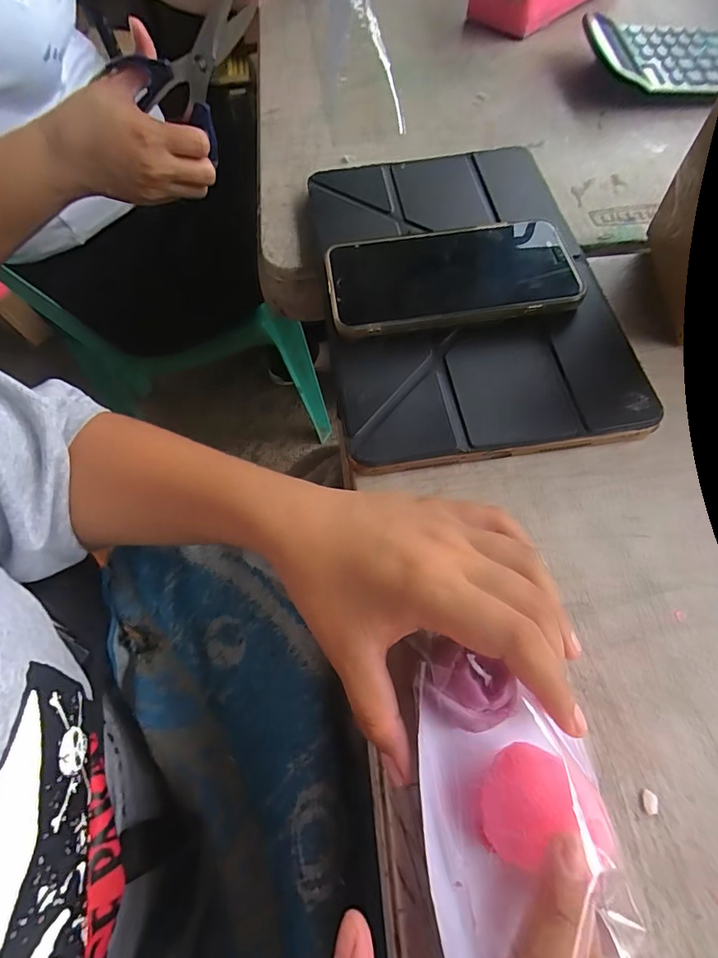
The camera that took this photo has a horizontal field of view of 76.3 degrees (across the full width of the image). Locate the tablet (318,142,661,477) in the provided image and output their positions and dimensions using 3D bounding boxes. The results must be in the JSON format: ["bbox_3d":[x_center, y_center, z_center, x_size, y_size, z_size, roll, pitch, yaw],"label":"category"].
[{"bbox_3d":[0.067,-0.138,0.312,0.179,0.021,0.272,-8,64,-1],"label":"tablet"}]

